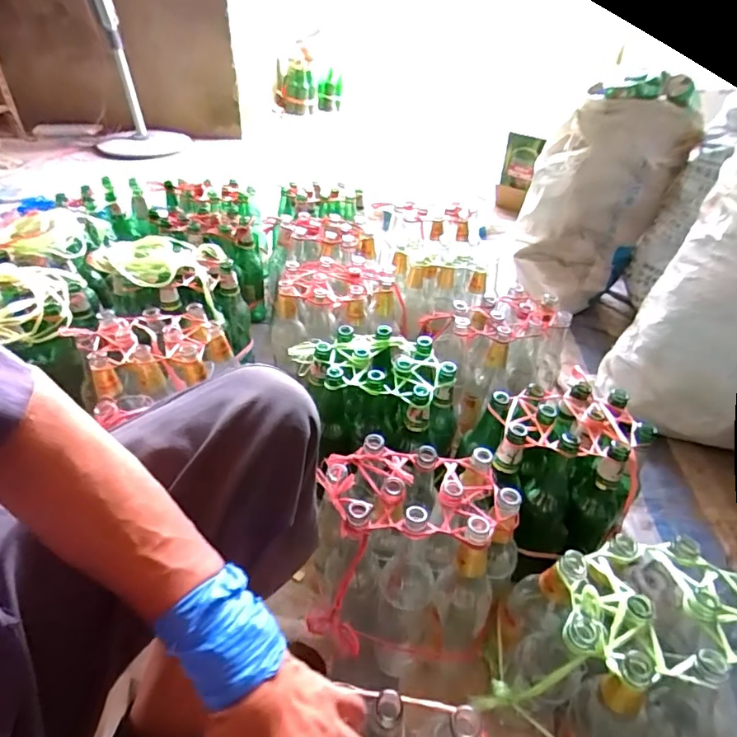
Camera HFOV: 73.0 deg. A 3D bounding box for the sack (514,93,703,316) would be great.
[{"bbox_3d":[0.558,-0.425,1.268,0.336,0.461,0.230,23,44,23],"label":"sack"}]

